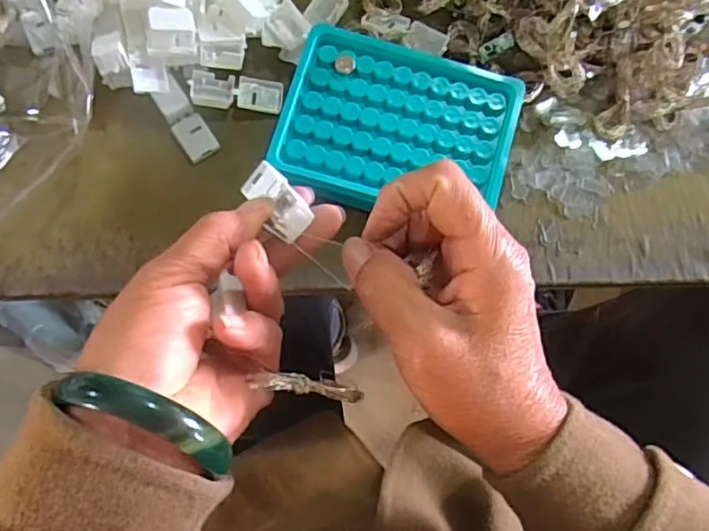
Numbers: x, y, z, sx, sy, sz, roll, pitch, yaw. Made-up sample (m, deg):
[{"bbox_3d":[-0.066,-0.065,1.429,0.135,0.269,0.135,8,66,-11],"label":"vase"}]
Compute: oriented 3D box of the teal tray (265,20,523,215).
[{"bbox_3d":[0.024,-0.079,0.346,0.129,0.028,0.099,16,79,1],"label":"teal tray"}]

